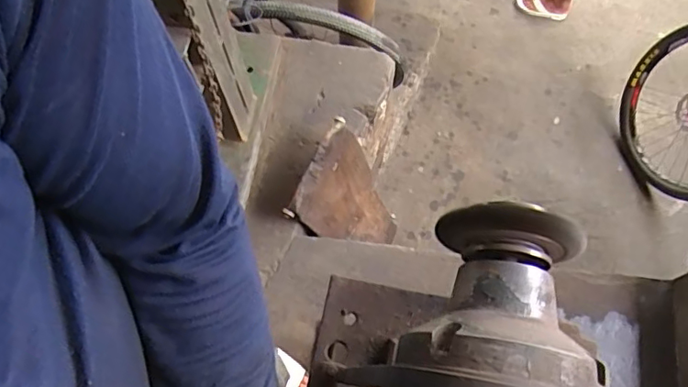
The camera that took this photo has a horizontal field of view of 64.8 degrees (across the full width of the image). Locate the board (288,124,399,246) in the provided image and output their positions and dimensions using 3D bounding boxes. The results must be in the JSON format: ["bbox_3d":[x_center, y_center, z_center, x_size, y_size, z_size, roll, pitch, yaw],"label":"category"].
[{"bbox_3d":[0.030,0.073,1.701,0.032,0.801,0.267,24,74,23],"label":"board"}]

